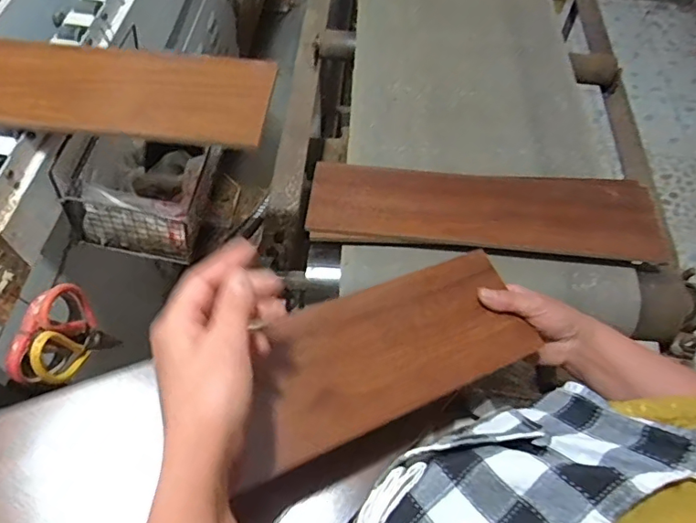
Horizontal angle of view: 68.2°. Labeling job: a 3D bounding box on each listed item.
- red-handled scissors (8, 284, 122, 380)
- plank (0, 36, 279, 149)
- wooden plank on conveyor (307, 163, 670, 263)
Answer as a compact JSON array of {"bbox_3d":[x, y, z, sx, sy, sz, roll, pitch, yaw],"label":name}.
[{"bbox_3d":[-0.316,0.094,0.573,0.021,0.157,0.106,16,59,7],"label":"red-handled scissors"},{"bbox_3d":[-0.248,-0.174,0.507,0.339,0.014,0.119,6,59,1],"label":"plank"},{"bbox_3d":[0.192,-0.077,0.720,0.474,0.026,0.134,3,59,-1],"label":"wooden plank on conveyor"}]

